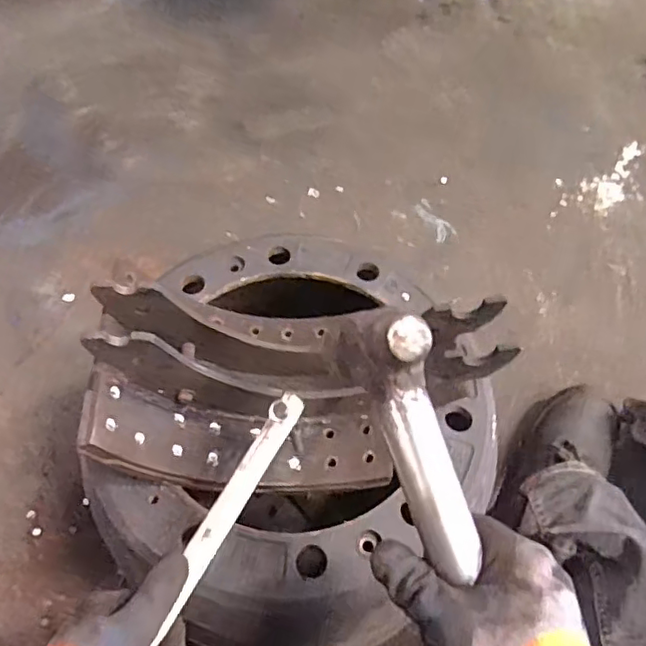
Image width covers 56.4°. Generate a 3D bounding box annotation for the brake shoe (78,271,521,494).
[{"bbox_3d":[-0.020,0.067,0.555,0.351,0.145,0.159,3,58,-2],"label":"brake shoe"}]

